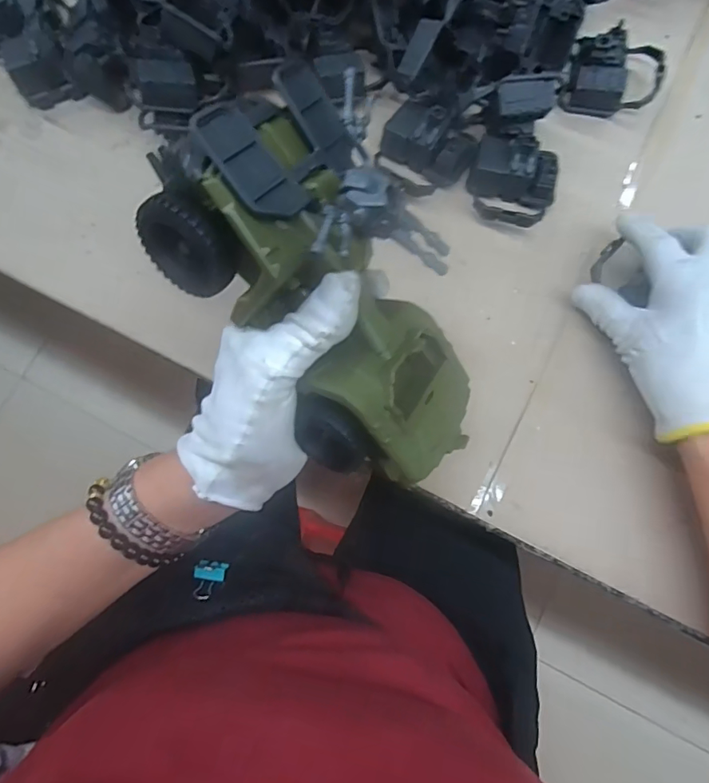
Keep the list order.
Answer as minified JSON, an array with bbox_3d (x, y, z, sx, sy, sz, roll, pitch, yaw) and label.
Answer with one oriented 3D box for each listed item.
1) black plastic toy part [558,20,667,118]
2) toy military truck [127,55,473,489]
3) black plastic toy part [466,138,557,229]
[{"bbox_3d":[0.214,-0.261,0.408,0.075,0.032,0.064,12,78,2],"label":"black plastic toy part"},{"bbox_3d":[-0.005,-0.041,0.237,0.087,0.098,0.187,-50,121,-30],"label":"toy military truck"},{"bbox_3d":[0.120,-0.160,0.384,0.066,0.033,0.059,26,79,5],"label":"black plastic toy part"}]

